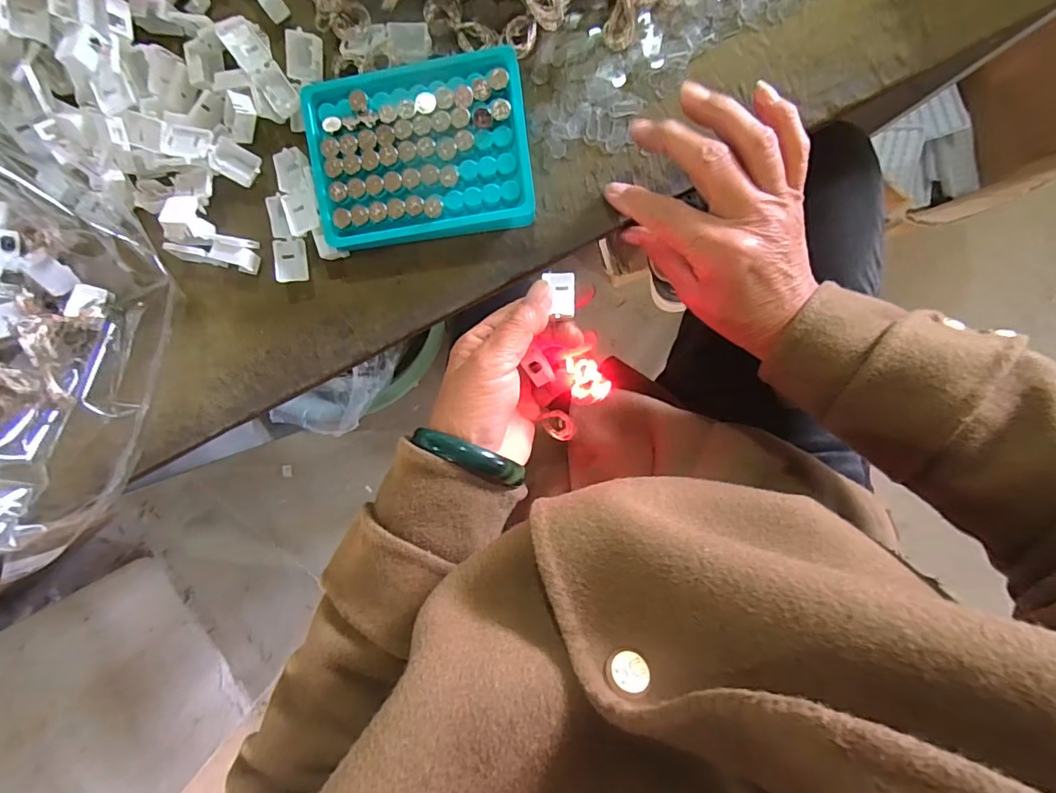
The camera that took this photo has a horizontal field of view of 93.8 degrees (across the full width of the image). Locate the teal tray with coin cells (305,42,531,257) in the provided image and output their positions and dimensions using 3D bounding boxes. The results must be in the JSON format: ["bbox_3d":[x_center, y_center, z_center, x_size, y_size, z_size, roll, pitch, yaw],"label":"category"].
[{"bbox_3d":[-0.064,-0.146,0.300,0.126,0.026,0.097,-6,97,6],"label":"teal tray with coin cells"}]

